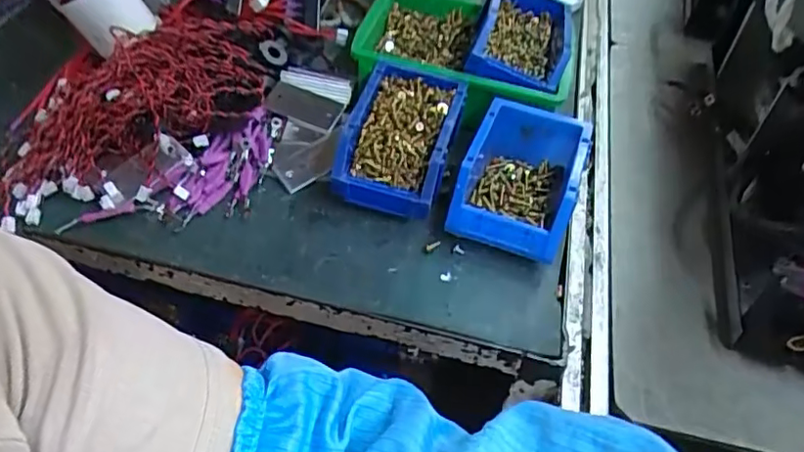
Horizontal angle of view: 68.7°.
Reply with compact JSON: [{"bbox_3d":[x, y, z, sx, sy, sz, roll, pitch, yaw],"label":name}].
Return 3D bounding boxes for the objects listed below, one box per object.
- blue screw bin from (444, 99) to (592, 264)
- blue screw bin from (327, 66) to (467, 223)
[{"bbox_3d":[0.120,-0.050,0.593,0.111,0.066,0.157,17,49,11],"label":"blue screw bin"},{"bbox_3d":[0.000,-0.091,0.620,0.108,0.071,0.166,13,49,8],"label":"blue screw bin"}]

